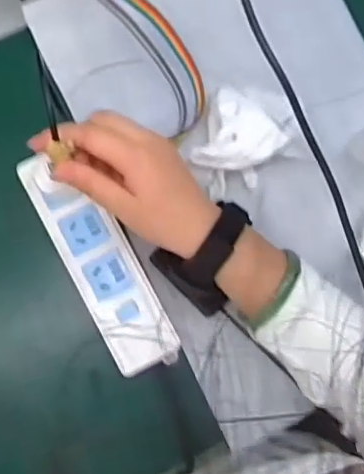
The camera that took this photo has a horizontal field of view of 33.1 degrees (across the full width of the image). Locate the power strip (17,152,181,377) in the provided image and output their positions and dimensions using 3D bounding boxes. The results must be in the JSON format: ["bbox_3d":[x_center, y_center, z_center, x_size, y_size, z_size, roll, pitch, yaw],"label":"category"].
[{"bbox_3d":[-0.068,0.020,0.501,0.054,0.024,0.194,-32,87,-5],"label":"power strip"}]

